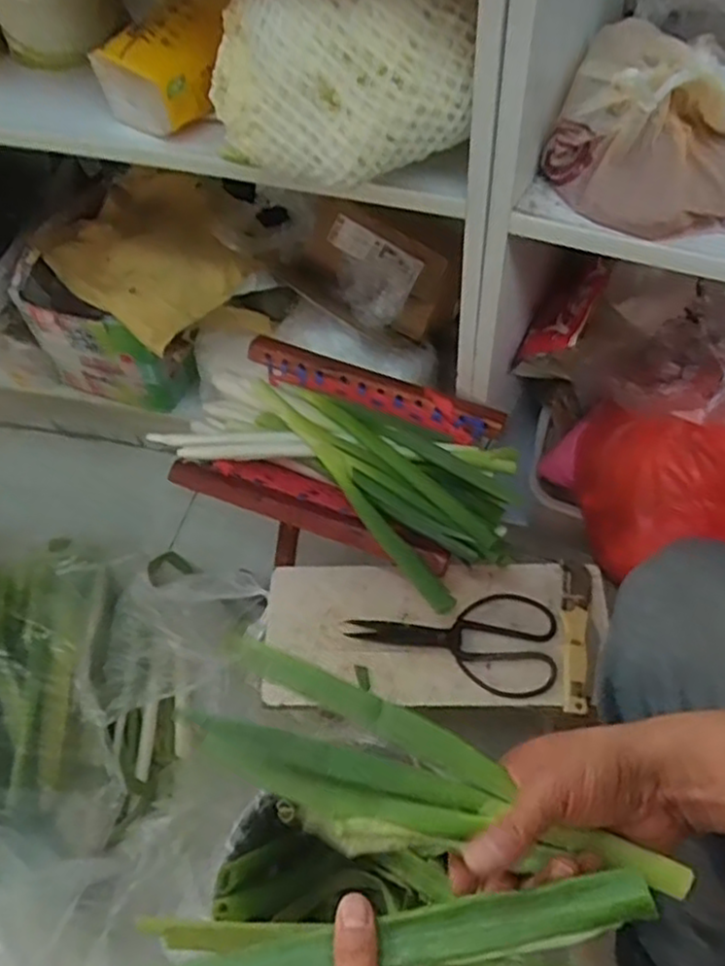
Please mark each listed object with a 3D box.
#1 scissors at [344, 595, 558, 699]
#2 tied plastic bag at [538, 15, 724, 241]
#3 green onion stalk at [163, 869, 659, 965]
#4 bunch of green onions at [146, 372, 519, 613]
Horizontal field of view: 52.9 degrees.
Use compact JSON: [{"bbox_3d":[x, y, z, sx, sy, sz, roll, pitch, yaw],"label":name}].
[{"bbox_3d":[0.089,0.156,0.736,0.204,0.007,0.103,4,60,7],"label":"scissors"},{"bbox_3d":[0.228,-0.265,0.543,0.168,0.109,0.120,23,64,17],"label":"tied plastic bag"},{"bbox_3d":[-0.014,0.257,0.398,0.334,0.013,0.029,-16,58,9],"label":"green onion stalk"},{"bbox_3d":[-0.021,-0.030,0.769,0.370,0.069,0.171,29,66,20],"label":"bunch of green onions"}]

